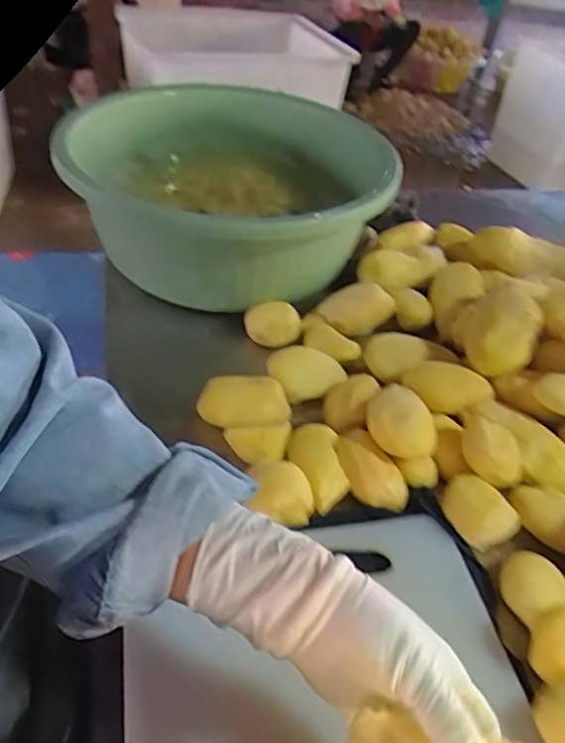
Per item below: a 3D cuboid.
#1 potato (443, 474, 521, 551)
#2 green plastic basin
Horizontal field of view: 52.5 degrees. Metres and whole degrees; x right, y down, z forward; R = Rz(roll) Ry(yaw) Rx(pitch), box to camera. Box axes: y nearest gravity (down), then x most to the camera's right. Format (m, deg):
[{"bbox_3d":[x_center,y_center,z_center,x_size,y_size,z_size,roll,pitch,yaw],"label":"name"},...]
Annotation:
[{"bbox_3d":[0.175,0.119,0.509,0.054,0.038,0.064,-21,51,-30],"label":"potato"},{"bbox_3d":[-0.075,-0.240,0.735,0.376,0.149,0.373,5,42,-5],"label":"green plastic basin"}]

